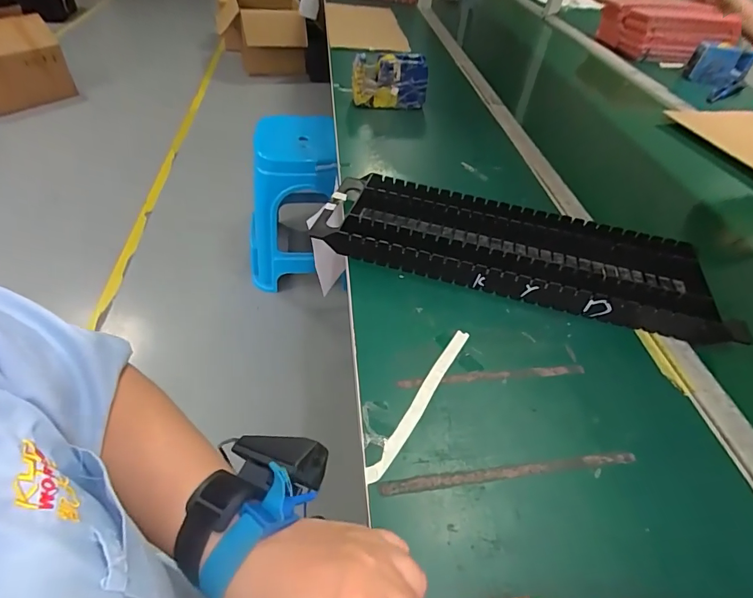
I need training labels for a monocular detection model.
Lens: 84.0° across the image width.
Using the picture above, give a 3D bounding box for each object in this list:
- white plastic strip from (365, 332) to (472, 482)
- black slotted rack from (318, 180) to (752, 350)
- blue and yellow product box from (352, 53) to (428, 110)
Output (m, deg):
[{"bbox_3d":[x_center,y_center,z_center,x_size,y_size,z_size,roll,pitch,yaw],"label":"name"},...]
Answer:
[{"bbox_3d":[0.040,0.083,0.359,0.013,0.004,0.167,27,49,19],"label":"white plastic strip"},{"bbox_3d":[0.153,-0.062,0.490,0.430,0.035,0.142,15,46,9],"label":"black slotted rack"},{"bbox_3d":[0.023,-0.388,0.757,0.131,0.096,0.032,-2,46,-8],"label":"blue and yellow product box"}]

